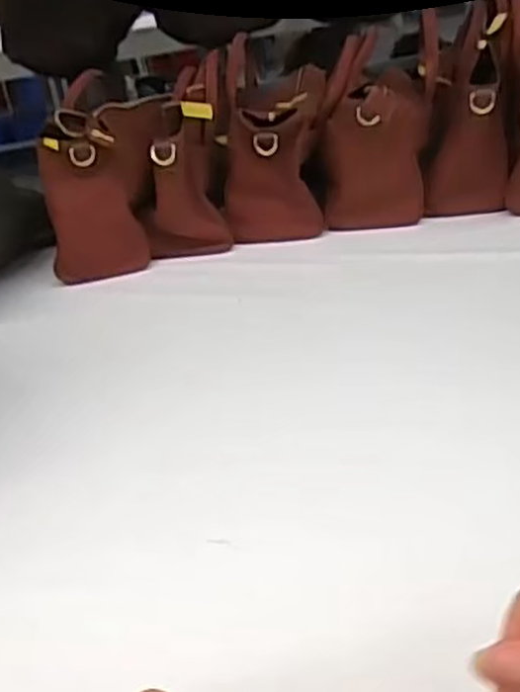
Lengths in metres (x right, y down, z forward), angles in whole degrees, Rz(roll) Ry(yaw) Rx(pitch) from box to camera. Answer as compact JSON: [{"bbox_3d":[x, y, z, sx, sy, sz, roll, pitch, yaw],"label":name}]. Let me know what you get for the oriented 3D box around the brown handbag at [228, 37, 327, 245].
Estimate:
[{"bbox_3d":[0.022,-0.272,1.038,0.125,0.198,0.214,-4,28,8],"label":"brown handbag"}]

